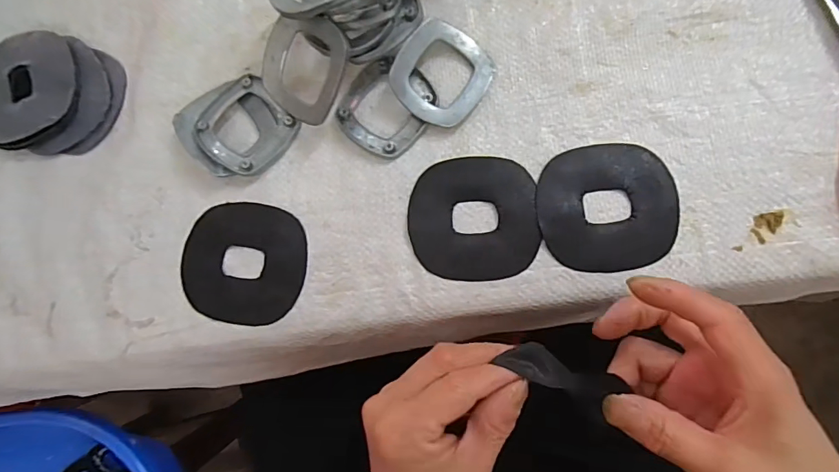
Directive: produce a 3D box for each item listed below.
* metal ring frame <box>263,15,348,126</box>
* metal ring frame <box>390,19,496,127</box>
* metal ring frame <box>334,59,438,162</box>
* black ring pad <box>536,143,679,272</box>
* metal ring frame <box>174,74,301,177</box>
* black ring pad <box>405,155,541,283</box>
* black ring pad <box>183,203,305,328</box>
[{"bbox_3d":[-0.070,-0.103,0.284,0.059,0.010,0.061,27,116,18],"label":"metal ring frame"},{"bbox_3d":[0.014,-0.103,0.292,0.059,0.006,0.060,39,86,-10],"label":"metal ring frame"},{"bbox_3d":[-0.023,-0.084,0.299,0.058,0.008,0.060,30,88,9],"label":"metal ring frame"},{"bbox_3d":[0.114,-0.018,0.278,0.080,0.004,0.076,-3,83,6],"label":"black ring pad"},{"bbox_3d":[-0.122,-0.072,0.304,0.063,0.015,0.066,-42,81,0],"label":"metal ring frame"},{"bbox_3d":[0.033,-0.012,0.286,0.077,0.004,0.076,-5,83,6],"label":"black ring pad"},{"bbox_3d":[-0.114,0.017,0.298,0.081,0.005,0.076,4,84,7],"label":"black ring pad"}]

